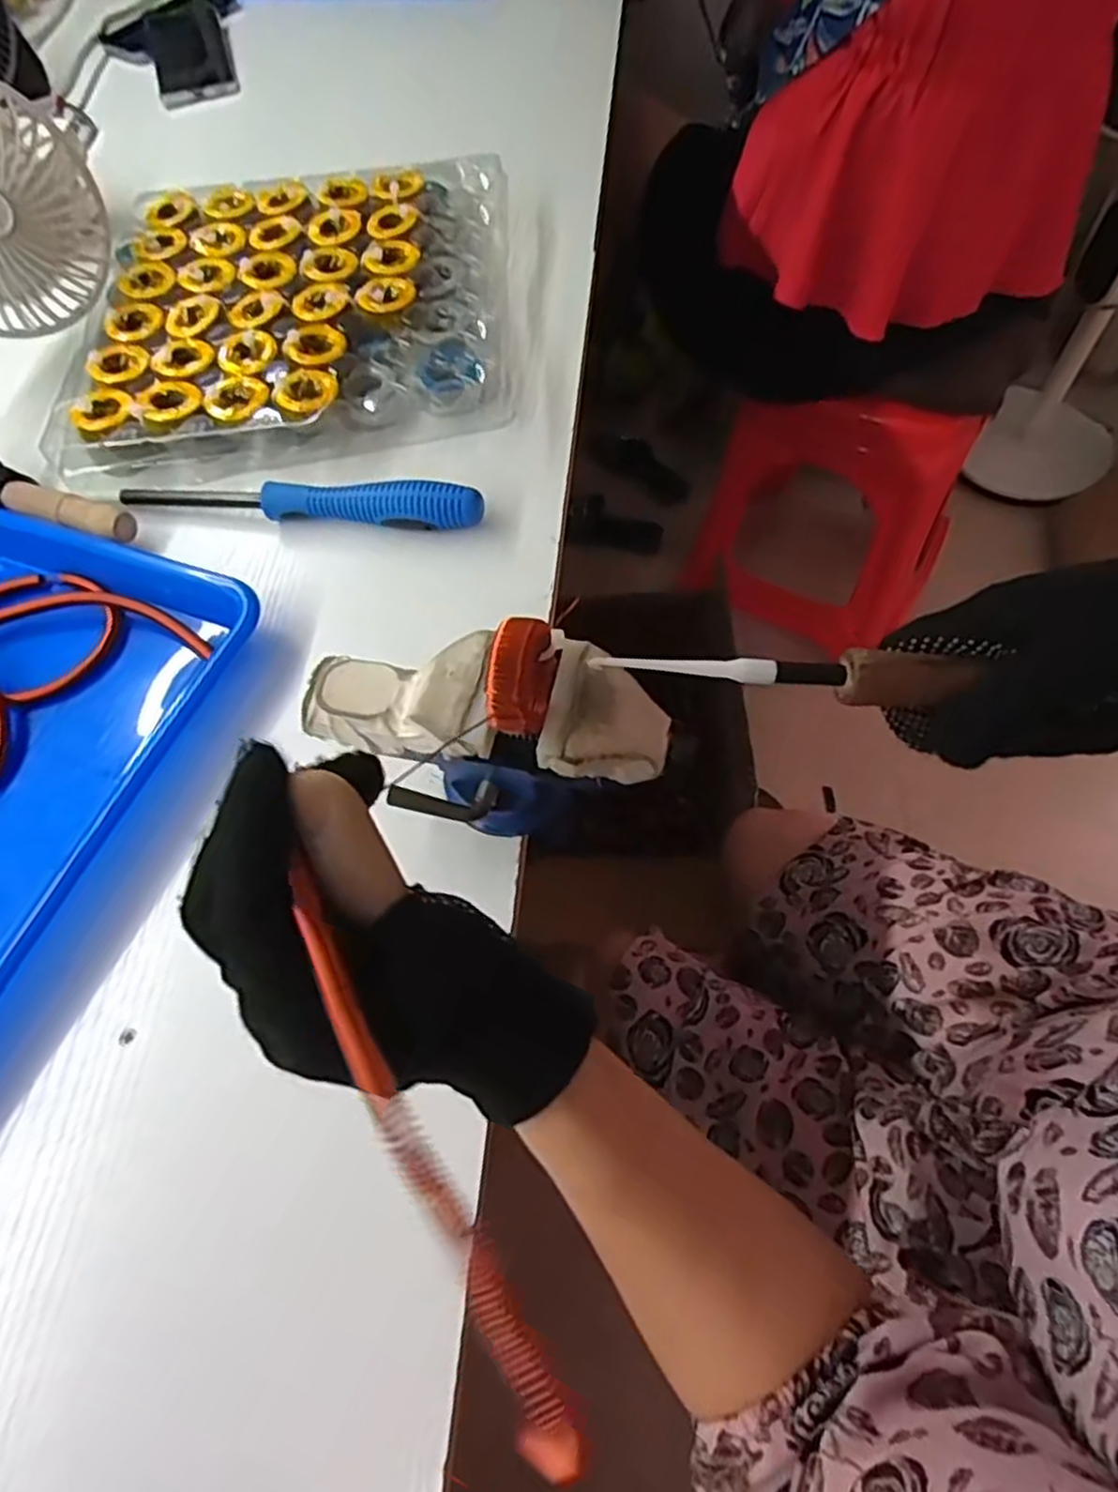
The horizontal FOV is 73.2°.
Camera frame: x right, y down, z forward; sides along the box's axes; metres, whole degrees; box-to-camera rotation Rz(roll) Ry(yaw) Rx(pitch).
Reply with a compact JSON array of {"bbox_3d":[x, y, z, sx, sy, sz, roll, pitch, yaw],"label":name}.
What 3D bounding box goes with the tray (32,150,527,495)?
[{"bbox_3d":[-0.187,-0.318,0.547,0.304,0.042,0.278,-7,63,0],"label":"tray"}]

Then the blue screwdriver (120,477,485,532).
[{"bbox_3d":[-0.161,-0.157,0.464,0.229,0.025,0.030,7,64,7],"label":"blue screwdriver"}]

